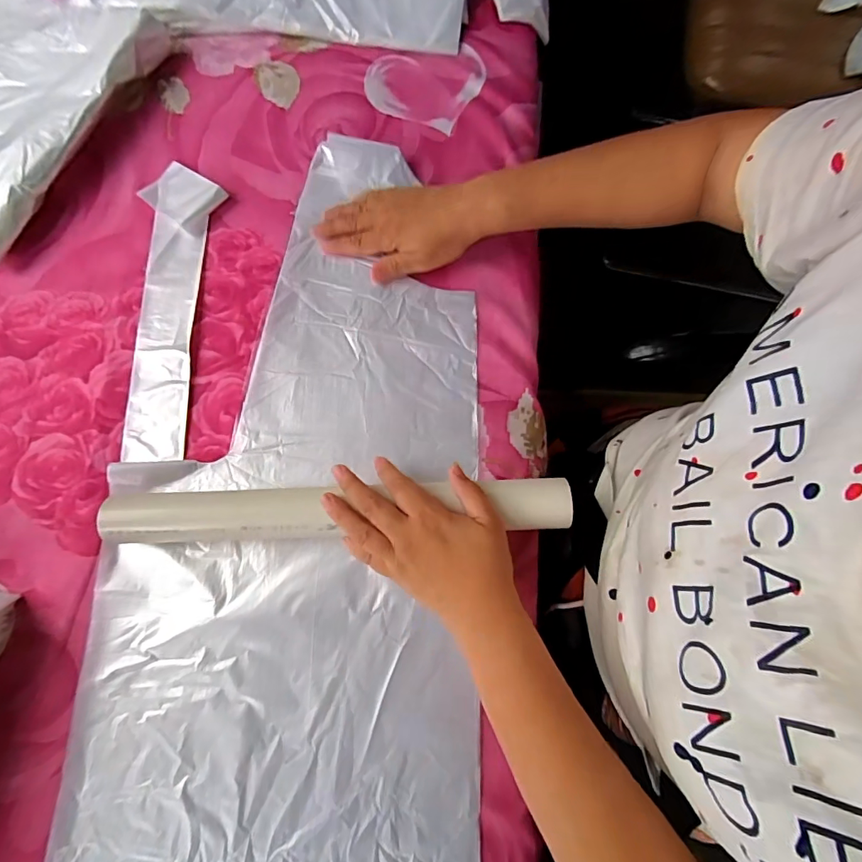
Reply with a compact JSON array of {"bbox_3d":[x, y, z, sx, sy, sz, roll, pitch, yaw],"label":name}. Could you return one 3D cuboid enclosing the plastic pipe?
[{"bbox_3d":[-0.073,0.063,0.364,0.359,0.032,0.041,-2,76,0],"label":"plastic pipe"}]

